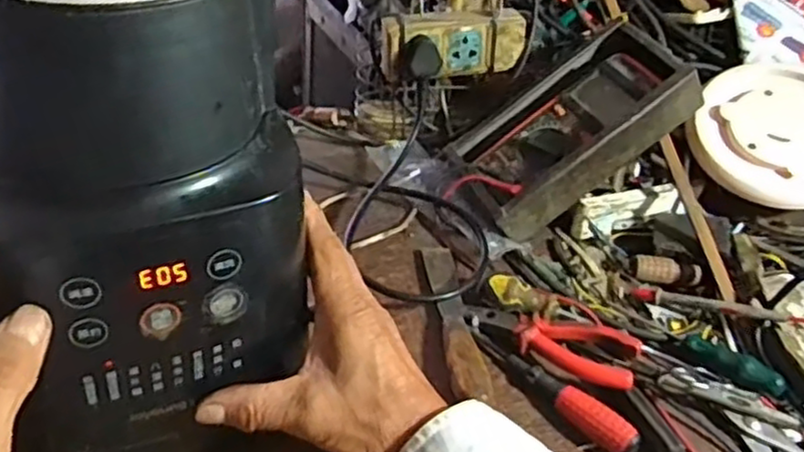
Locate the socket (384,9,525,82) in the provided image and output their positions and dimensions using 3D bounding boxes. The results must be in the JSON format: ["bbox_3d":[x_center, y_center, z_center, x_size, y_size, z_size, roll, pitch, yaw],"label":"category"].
[{"bbox_3d":[0.048,-0.175,0.670,0.136,0.059,0.037,-7,39,-16],"label":"socket"}]

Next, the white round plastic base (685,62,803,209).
[{"bbox_3d":[0.357,-0.090,0.663,0.149,0.021,0.163,-3,64,5],"label":"white round plastic base"}]

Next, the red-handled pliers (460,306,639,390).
[{"bbox_3d":[0.107,0.083,0.517,0.126,0.014,0.051,17,39,14],"label":"red-handled pliers"}]

